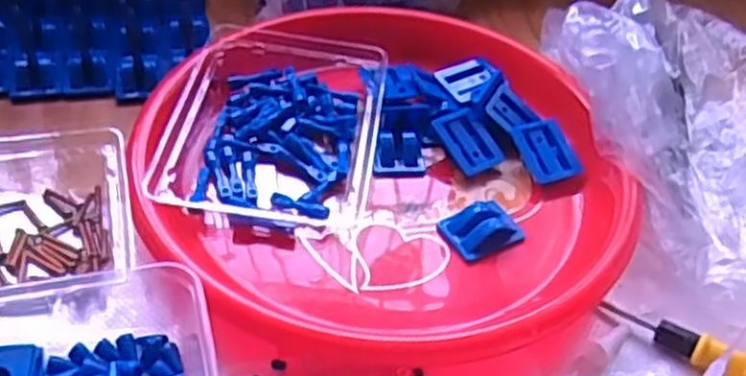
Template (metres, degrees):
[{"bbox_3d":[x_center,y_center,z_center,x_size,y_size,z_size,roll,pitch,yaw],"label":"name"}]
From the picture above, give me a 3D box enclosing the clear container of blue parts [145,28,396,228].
[{"bbox_3d":[-0.063,-0.040,0.491,0.129,0.039,0.171,7,43,2],"label":"clear container of blue parts"}]

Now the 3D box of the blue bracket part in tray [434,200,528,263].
[{"bbox_3d":[0.064,0.023,0.454,0.043,0.018,0.032,-18,48,-22],"label":"blue bracket part in tray"}]

